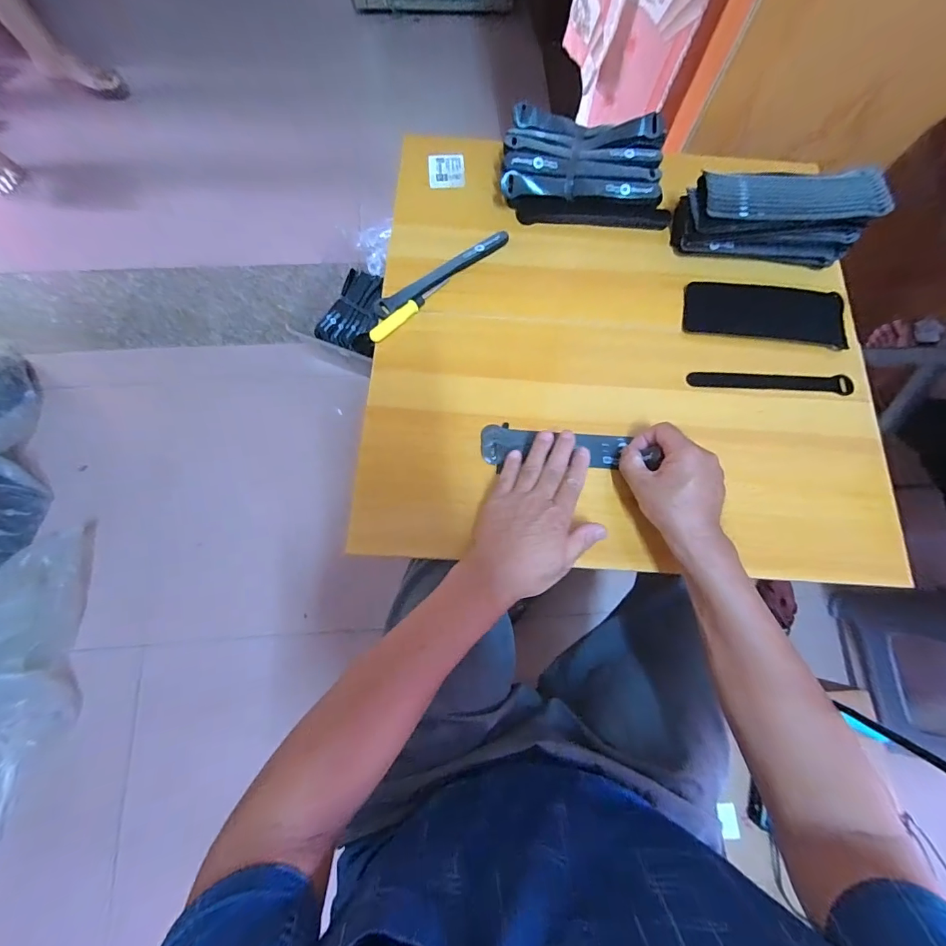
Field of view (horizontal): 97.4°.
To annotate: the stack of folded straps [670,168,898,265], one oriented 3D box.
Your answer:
[{"bbox_3d":[0.370,-0.324,0.515,0.206,0.075,0.079,4,75,0],"label":"stack of folded straps"}]

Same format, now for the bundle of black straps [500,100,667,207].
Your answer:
[{"bbox_3d":[0.142,-0.411,0.546,0.203,0.060,0.131,5,75,0],"label":"bundle of black straps"}]

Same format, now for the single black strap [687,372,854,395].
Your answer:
[{"bbox_3d":[0.360,-0.111,0.506,0.195,0.010,0.025,4,75,0],"label":"single black strap"}]

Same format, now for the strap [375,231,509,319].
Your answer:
[{"bbox_3d":[-0.037,-0.251,0.524,0.193,0.016,0.026,-36,78,-10],"label":"strap"}]

